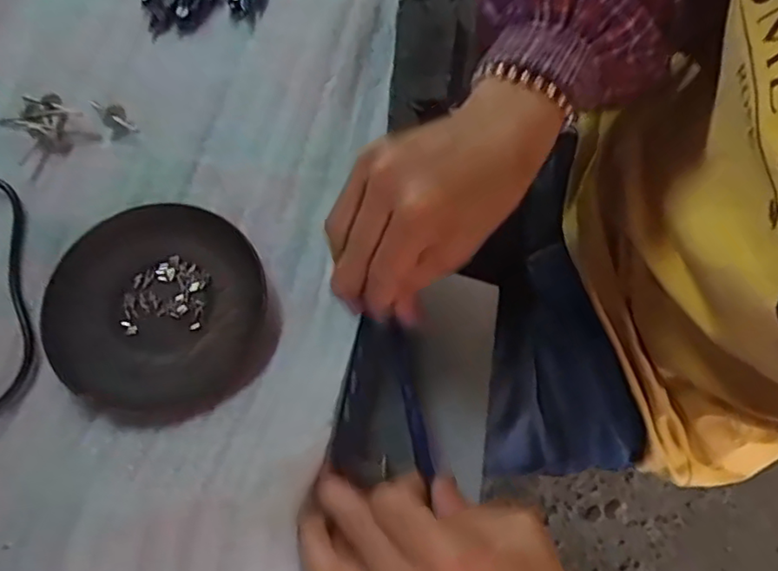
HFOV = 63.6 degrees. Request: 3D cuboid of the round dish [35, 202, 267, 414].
[{"bbox_3d":[-0.128,0.011,0.344,0.114,0.020,0.105,1,71,-2],"label":"round dish"}]

